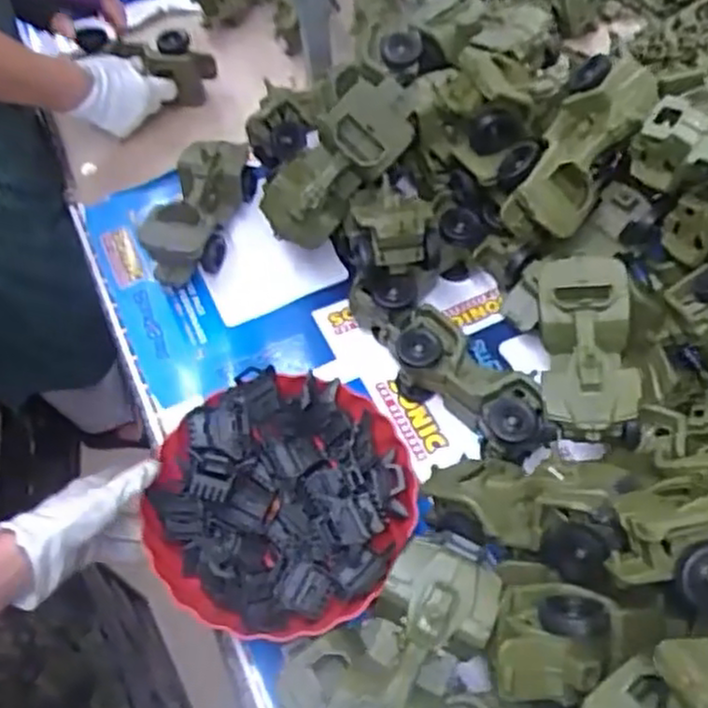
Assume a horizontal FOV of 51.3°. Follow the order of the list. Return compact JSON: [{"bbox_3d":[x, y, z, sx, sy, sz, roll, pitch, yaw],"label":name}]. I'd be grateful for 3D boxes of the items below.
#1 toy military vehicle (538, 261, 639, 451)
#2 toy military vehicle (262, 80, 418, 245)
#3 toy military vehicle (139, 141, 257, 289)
[{"bbox_3d":[0.207,-0.007,0.652,0.080,0.064,0.171,3,58,6],"label":"toy military vehicle"},{"bbox_3d":[-0.014,-0.195,0.762,0.187,0.088,0.091,-46,60,19],"label":"toy military vehicle"},{"bbox_3d":[-0.183,-0.172,0.859,0.083,0.070,0.186,11,60,11],"label":"toy military vehicle"}]

